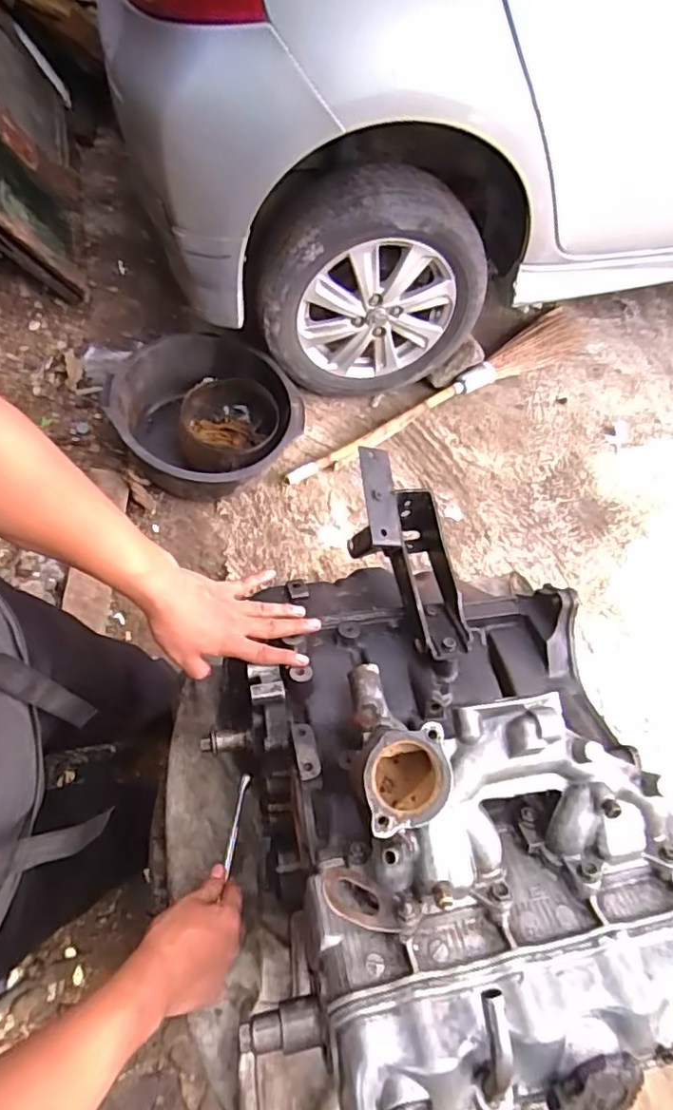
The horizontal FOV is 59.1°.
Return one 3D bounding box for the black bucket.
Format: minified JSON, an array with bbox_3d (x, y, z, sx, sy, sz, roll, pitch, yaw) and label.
[{"bbox_3d":[-0.320,-0.342,1.500,0.428,0.197,0.433,0,64,-1],"label":"black bucket"}]

